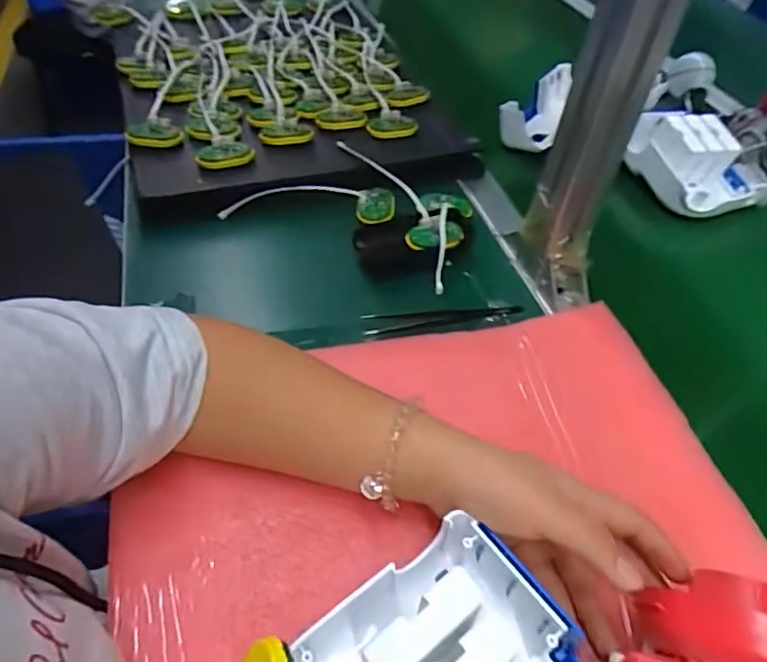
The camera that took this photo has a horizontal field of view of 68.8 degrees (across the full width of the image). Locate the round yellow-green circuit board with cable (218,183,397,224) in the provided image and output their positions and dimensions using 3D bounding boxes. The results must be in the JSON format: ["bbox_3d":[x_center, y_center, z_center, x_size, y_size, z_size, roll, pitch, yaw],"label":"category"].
[{"bbox_3d":[-0.074,-0.132,0.564,0.171,0.030,0.051,4,47,-1],"label":"round yellow-green circuit board with cable"}]

